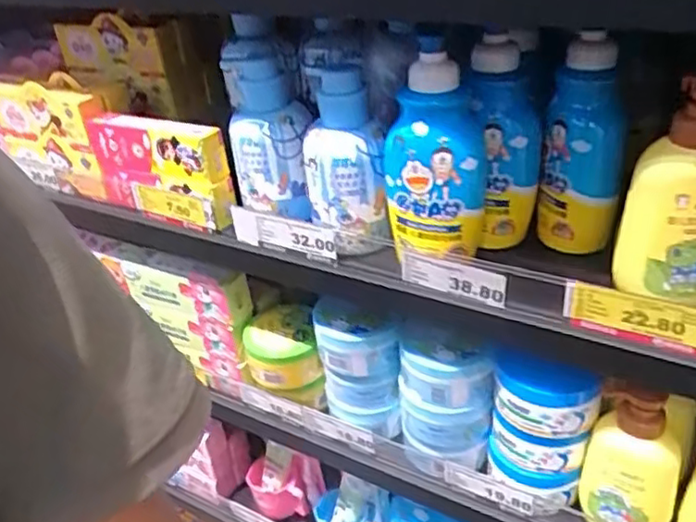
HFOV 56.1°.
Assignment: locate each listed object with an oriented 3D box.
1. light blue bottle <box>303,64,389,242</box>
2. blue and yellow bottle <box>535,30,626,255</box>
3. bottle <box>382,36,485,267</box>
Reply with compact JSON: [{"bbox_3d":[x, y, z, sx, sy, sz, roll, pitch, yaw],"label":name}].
[{"bbox_3d":[-0.002,-0.094,0.561,0.067,0.128,0.069,-1,32,6],"label":"light blue bottle"},{"bbox_3d":[0.186,-0.091,0.520,0.058,0.183,0.065,4,33,14],"label":"blue and yellow bottle"},{"bbox_3d":[0.067,-0.084,0.508,0.076,0.170,0.064,1,33,10],"label":"bottle"}]

